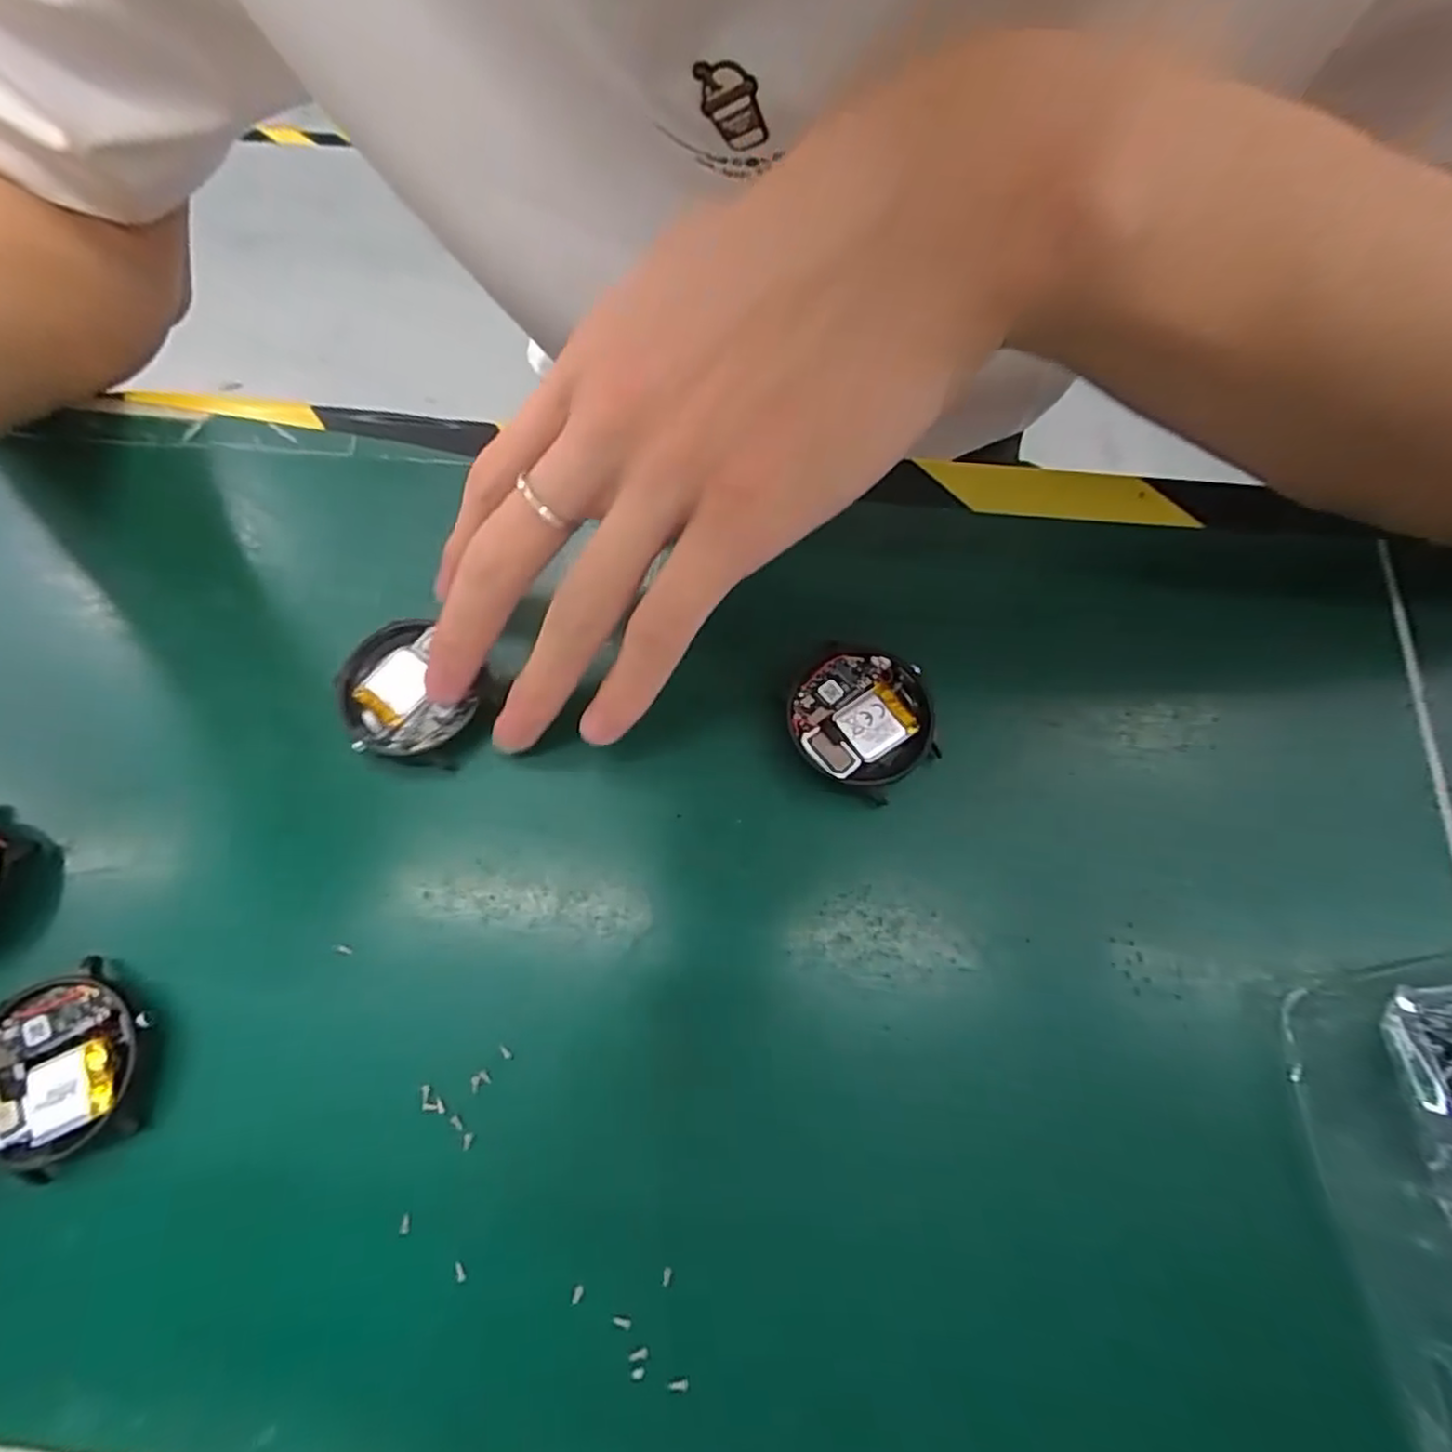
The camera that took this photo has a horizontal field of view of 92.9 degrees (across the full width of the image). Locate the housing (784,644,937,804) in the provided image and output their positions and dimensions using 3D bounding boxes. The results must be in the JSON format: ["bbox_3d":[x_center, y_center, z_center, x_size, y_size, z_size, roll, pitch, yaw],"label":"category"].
[{"bbox_3d":[0.042,-0.003,0.210,0.042,0.007,0.044,-42,76,-12],"label":"housing"}]

